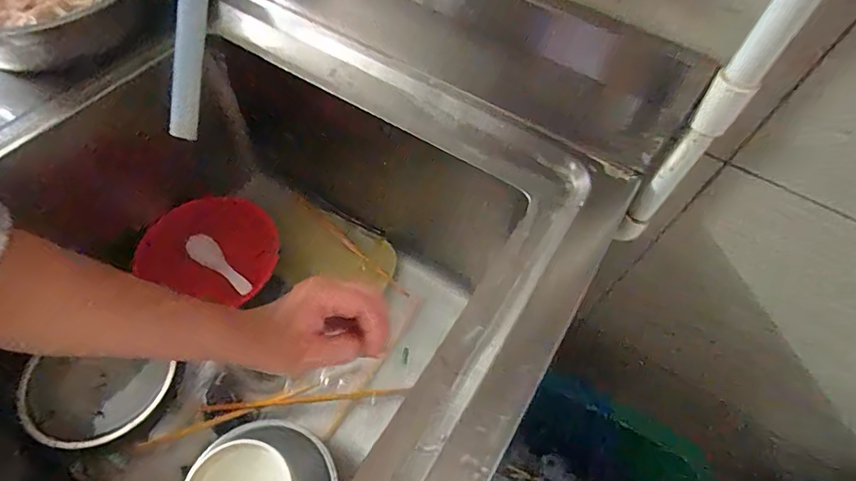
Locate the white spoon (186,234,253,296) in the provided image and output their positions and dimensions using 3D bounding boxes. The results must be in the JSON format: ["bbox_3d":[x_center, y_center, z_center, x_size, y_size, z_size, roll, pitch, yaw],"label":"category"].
[{"bbox_3d":[-0.296,0.035,0.658,0.110,0.009,0.035,42,63,-1],"label":"white spoon"}]

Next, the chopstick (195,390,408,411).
[{"bbox_3d":[-0.151,0.196,0.574,0.246,0.010,0.013,-3,58,-6],"label":"chopstick"}]

